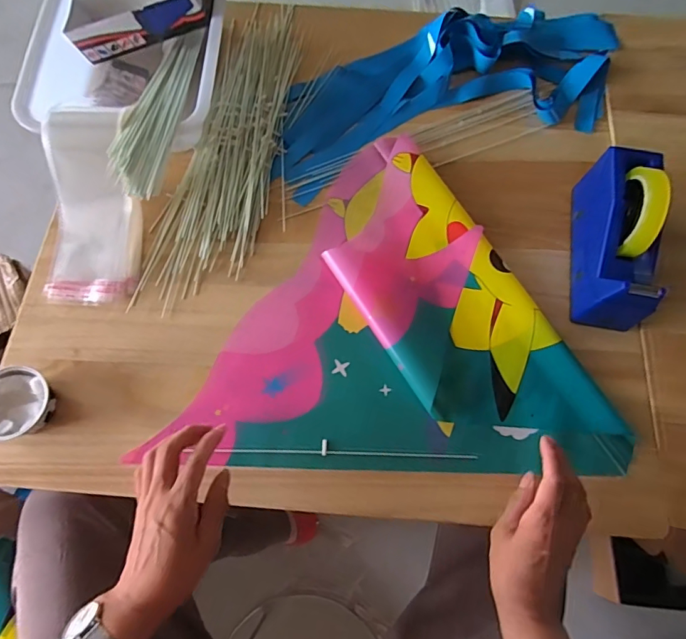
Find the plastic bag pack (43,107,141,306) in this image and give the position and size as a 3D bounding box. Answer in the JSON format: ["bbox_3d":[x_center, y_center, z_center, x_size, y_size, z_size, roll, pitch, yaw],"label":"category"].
[{"bbox_3d":[-0.324,-0.145,0.584,0.121,0.058,0.251,-7,85,-3],"label":"plastic bag pack"}]

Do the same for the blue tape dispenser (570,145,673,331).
[{"bbox_3d":[0.333,-0.100,0.551,0.066,0.125,0.204,9,71,2],"label":"blue tape dispenser"}]

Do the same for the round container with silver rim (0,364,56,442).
[{"bbox_3d":[-0.372,0.095,0.522,0.076,0.035,0.080,0,71,-1],"label":"round container with silver rim"}]

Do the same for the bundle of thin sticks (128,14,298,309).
[{"bbox_3d":[-0.152,-0.254,0.657,0.132,0.016,0.515,11,71,3],"label":"bundle of thin sticks"}]

